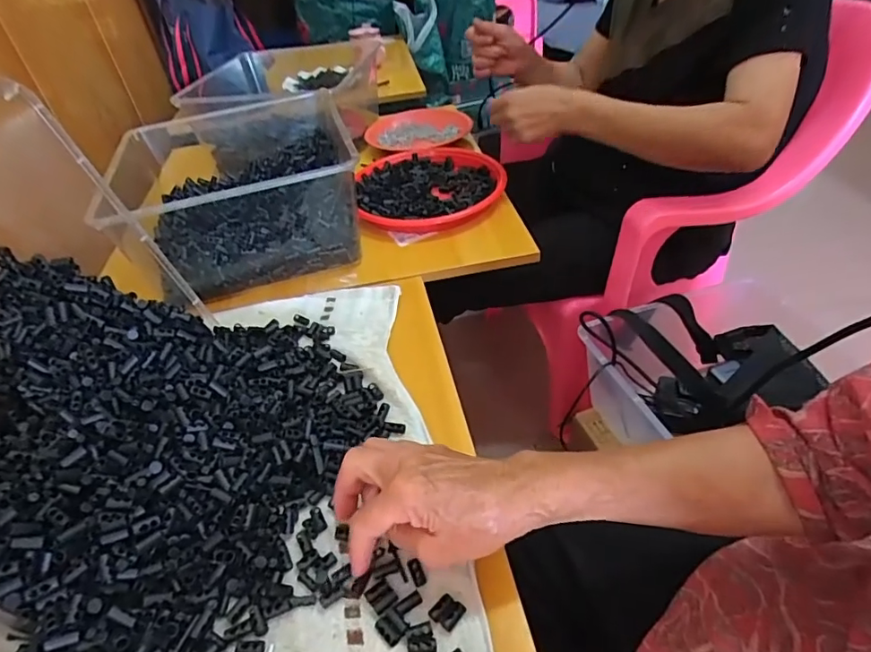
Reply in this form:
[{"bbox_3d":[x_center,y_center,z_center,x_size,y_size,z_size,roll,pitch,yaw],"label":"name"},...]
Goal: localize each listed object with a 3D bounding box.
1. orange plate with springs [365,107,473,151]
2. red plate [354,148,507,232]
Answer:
[{"bbox_3d":[-0.047,-0.394,1.008,0.188,0.033,0.205,-4,41,3],"label":"orange plate with springs"},{"bbox_3d":[-0.012,-0.220,0.794,0.215,0.048,0.228,-4,41,3],"label":"red plate"}]

